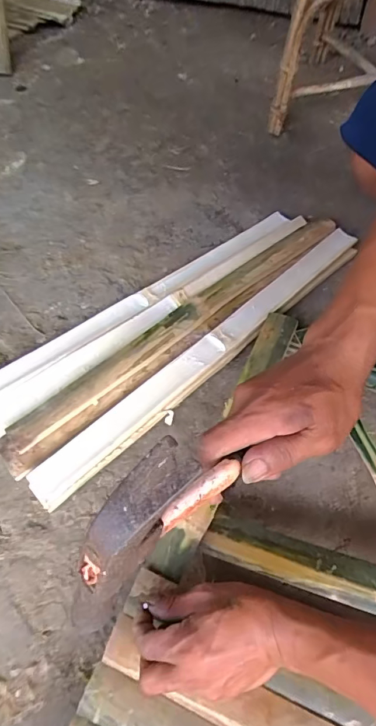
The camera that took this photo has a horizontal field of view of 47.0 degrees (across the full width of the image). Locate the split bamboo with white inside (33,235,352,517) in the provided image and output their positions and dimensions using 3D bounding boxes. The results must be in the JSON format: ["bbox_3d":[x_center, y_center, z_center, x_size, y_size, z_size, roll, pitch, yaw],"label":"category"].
[{"bbox_3d":[0.044,-0.040,0.619,0.053,0.034,0.614,40,66,23],"label":"split bamboo with white inside"}]

